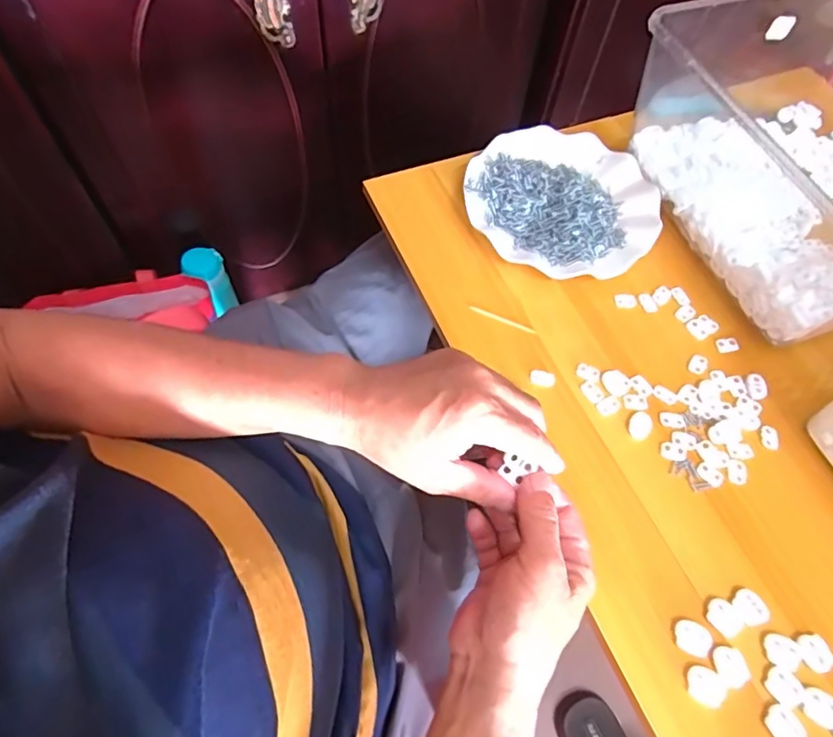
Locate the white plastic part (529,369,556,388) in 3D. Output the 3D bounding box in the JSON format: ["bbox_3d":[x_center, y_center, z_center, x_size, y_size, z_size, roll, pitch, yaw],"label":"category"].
[{"bbox_3d":[0.105,0.008,0.452,0.021,0.004,0.015,16,62,4],"label":"white plastic part"}]

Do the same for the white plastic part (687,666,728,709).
[{"bbox_3d":[0.184,0.201,0.345,0.024,0.004,0.021,24,63,9],"label":"white plastic part"}]

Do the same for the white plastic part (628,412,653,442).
[{"bbox_3d":[0.179,0.046,0.436,0.017,0.004,0.025,29,63,11],"label":"white plastic part"}]

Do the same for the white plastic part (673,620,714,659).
[{"bbox_3d":[0.182,0.178,0.359,0.023,0.005,0.020,25,63,9],"label":"white plastic part"}]

